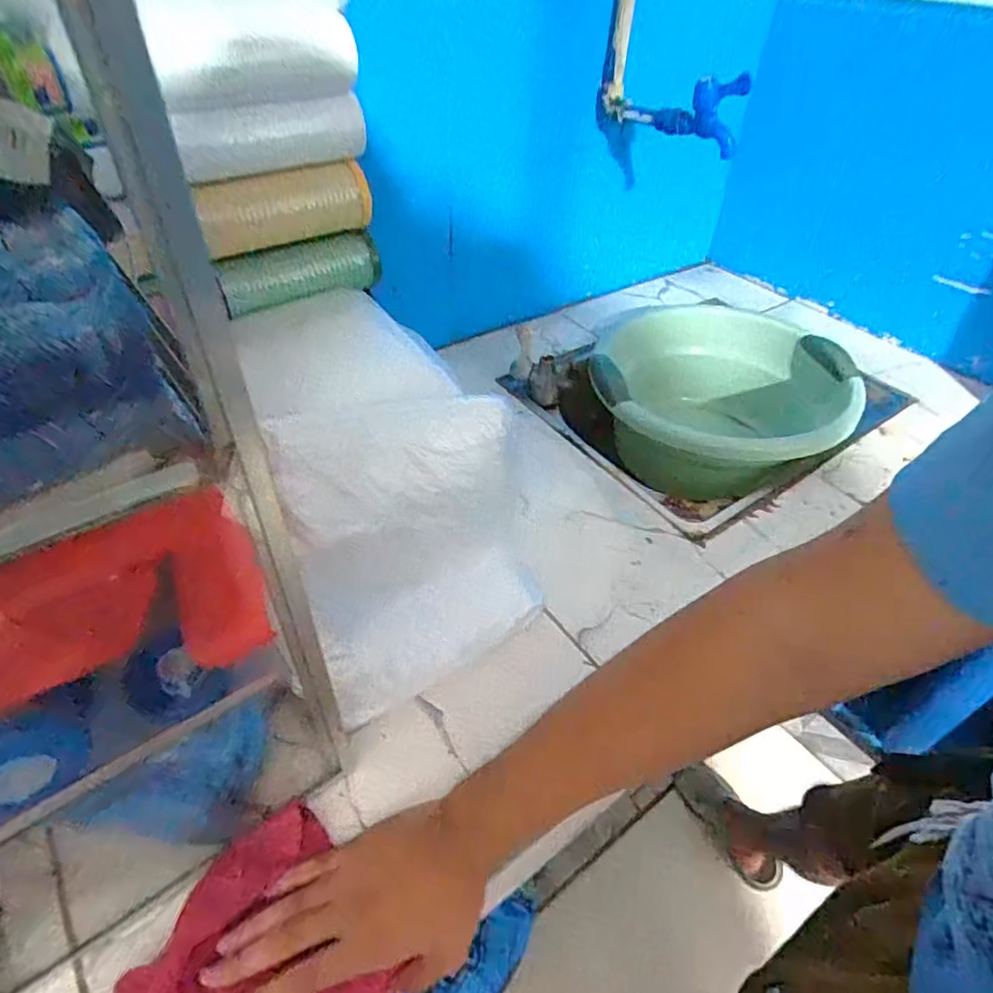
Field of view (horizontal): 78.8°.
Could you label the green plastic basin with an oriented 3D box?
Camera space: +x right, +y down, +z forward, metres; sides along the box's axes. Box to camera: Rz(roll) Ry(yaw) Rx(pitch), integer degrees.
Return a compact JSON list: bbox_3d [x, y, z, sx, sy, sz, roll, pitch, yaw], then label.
[{"bbox_3d":[0.314,-0.137,0.895,0.353,0.169,0.368,2,44,-2],"label":"green plastic basin"}]

